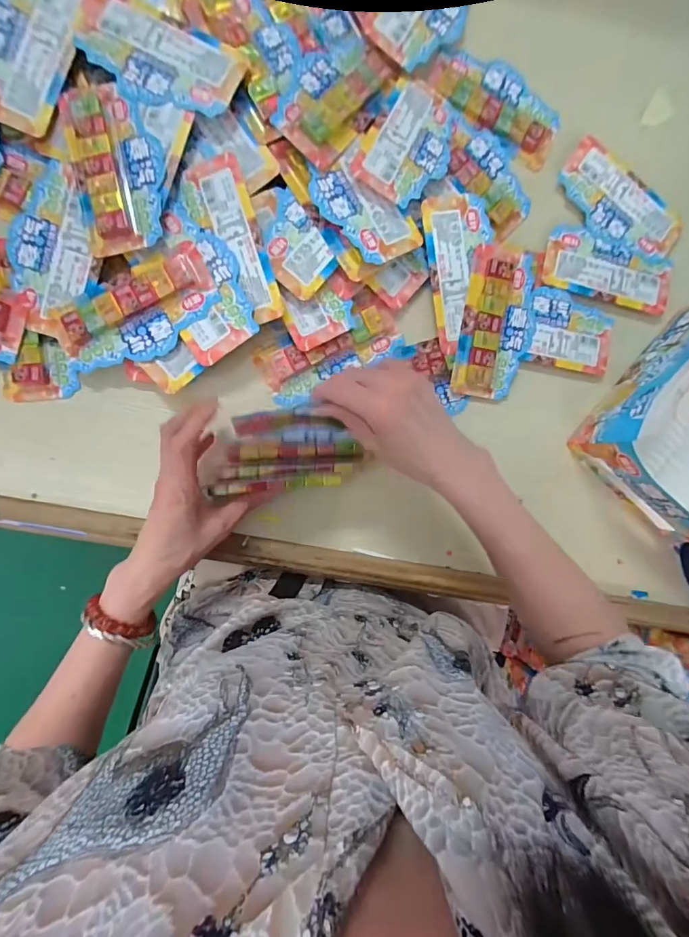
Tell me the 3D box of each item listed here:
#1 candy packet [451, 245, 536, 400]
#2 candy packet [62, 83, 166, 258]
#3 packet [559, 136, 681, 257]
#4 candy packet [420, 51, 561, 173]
[{"bbox_3d":[0.158,-0.147,0.436,0.079,0.017,0.146,6,92,-8],"label":"candy packet"},{"bbox_3d":[-0.194,-0.260,0.365,0.072,0.011,0.140,-11,95,-7],"label":"candy packet"},{"bbox_3d":[0.298,-0.284,0.466,0.146,0.007,0.081,35,88,-8],"label":"packet"},{"bbox_3d":[0.157,-0.379,0.440,0.145,0.013,0.074,28,89,-8],"label":"candy packet"}]

